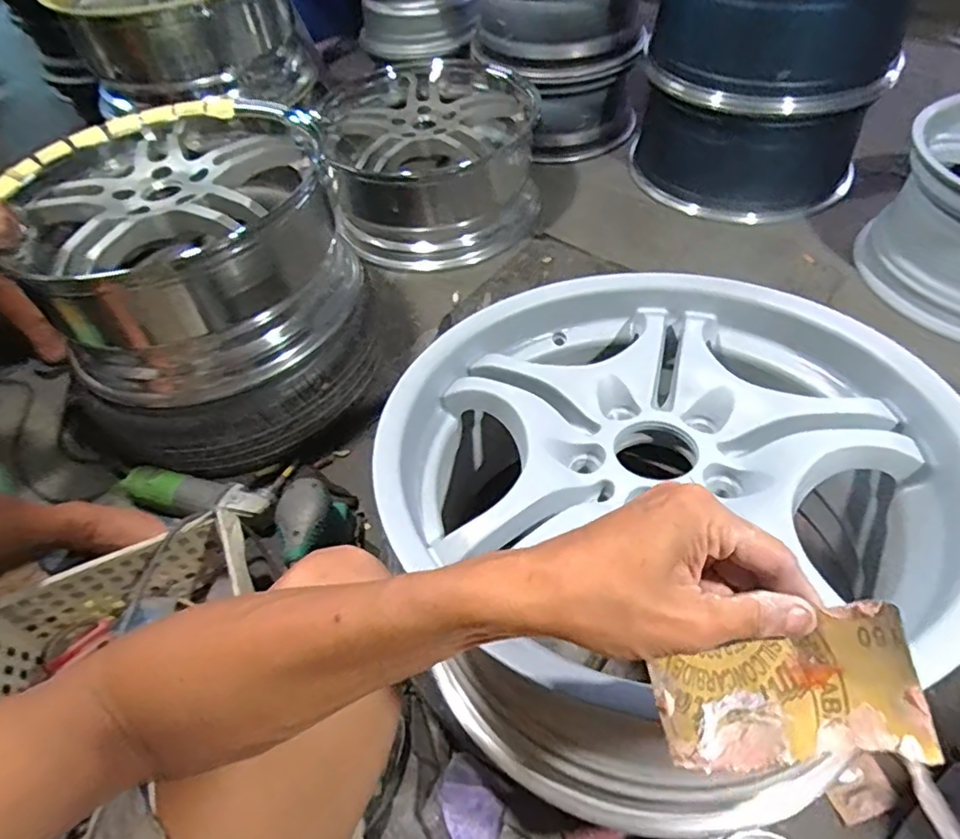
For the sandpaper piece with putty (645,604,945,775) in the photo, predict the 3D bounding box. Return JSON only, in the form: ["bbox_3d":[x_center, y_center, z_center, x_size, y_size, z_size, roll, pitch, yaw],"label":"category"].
[{"bbox_3d":[0.140,0.131,0.267,0.109,0.016,0.066,-19,83,5],"label":"sandpaper piece with putty"}]

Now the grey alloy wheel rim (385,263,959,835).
[{"bbox_3d":[0.150,0.071,0.531,0.439,0.231,0.449,11,55,14],"label":"grey alloy wheel rim"}]

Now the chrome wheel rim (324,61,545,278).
[{"bbox_3d":[-0.111,-0.576,1.346,0.482,0.288,0.435,36,64,28],"label":"chrome wheel rim"}]

